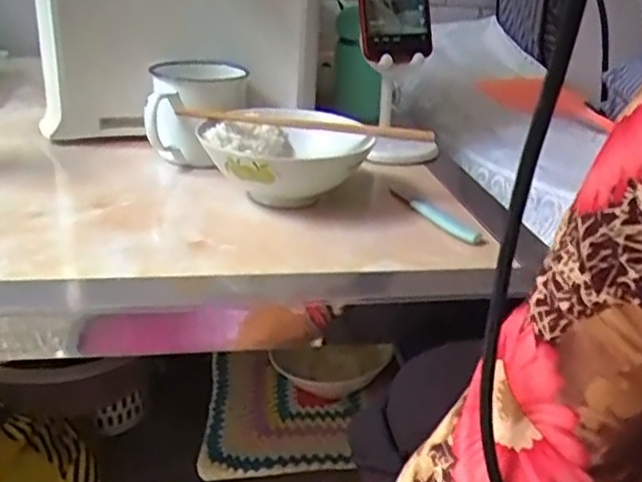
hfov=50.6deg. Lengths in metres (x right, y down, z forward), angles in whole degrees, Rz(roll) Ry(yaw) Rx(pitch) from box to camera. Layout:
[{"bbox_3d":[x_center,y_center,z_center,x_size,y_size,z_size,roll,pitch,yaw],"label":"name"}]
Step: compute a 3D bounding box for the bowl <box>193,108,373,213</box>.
[{"bbox_3d":[-0.038,-0.074,0.607,0.134,0.062,0.138,4,24,-2],"label":"bowl"}]

